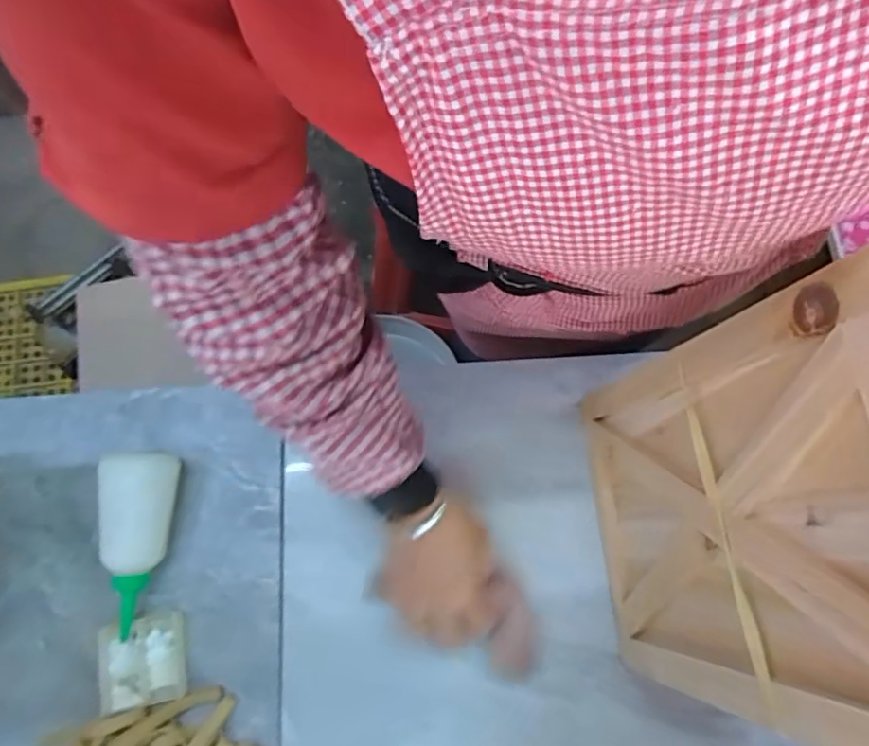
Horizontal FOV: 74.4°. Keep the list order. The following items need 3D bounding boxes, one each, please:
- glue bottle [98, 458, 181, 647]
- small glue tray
[{"bbox_3d":[-0.260,0.148,0.509,0.053,0.053,0.147,-6,74,-2],"label":"glue bottle"},{"bbox_3d":[-0.257,0.251,0.497,0.075,0.012,0.072,-10,74,-3],"label":"small glue tray"}]

